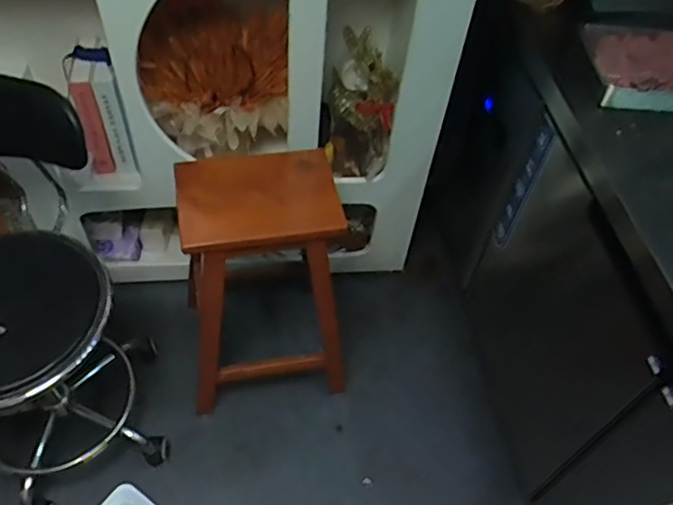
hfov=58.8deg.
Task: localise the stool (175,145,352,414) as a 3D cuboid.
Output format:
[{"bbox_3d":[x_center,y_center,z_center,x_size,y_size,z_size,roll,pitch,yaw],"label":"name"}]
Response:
[{"bbox_3d":[-0.170,0.085,1.385,0.352,0.564,0.350,-5,53,-10],"label":"stool"}]

